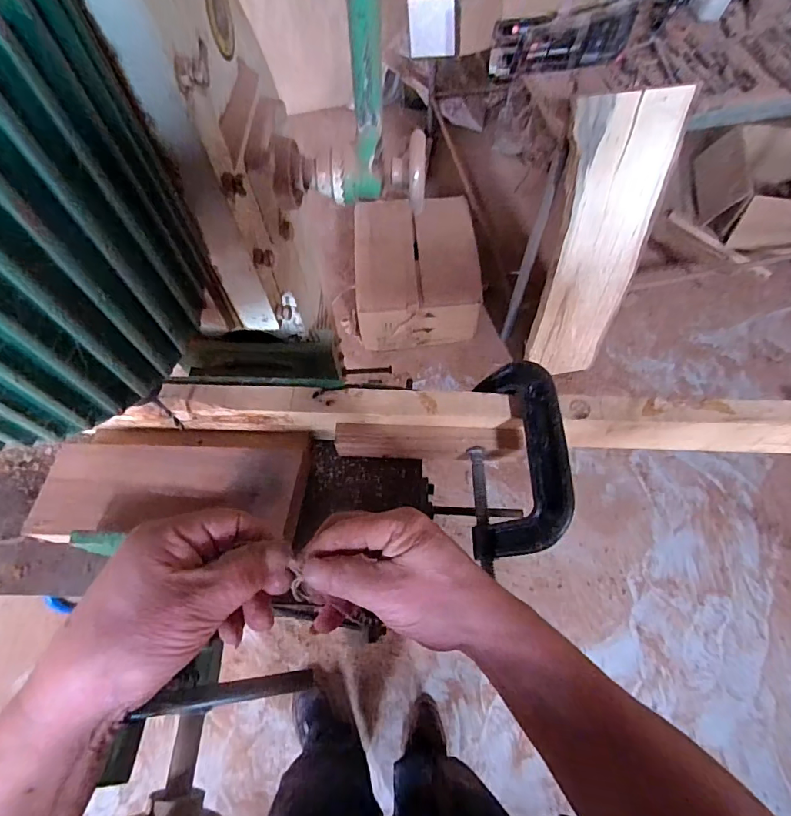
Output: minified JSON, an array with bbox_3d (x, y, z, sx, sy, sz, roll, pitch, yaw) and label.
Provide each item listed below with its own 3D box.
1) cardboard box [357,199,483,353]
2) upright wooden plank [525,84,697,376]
[{"bbox_3d":[0.068,-0.475,1.626,0.404,0.234,0.493,-4,64,0],"label":"cardboard box"},{"bbox_3d":[0.525,-0.383,1.239,0.258,0.793,0.032,-10,52,-3],"label":"upright wooden plank"}]

